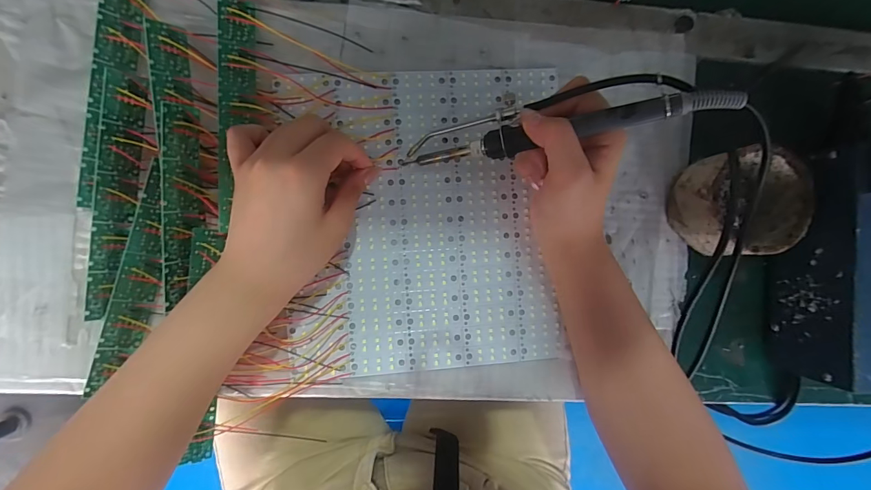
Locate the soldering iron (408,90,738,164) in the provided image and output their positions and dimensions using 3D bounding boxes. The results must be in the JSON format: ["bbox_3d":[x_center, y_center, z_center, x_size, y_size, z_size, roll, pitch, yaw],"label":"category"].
[{"bbox_3d":[0.076,-0.082,0.266,0.213,0.032,0.036,-3,91,28],"label":"soldering iron"}]

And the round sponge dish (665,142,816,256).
[{"bbox_3d":[0.244,-0.035,0.309,0.087,0.050,0.080,0,90,-5],"label":"round sponge dish"}]

